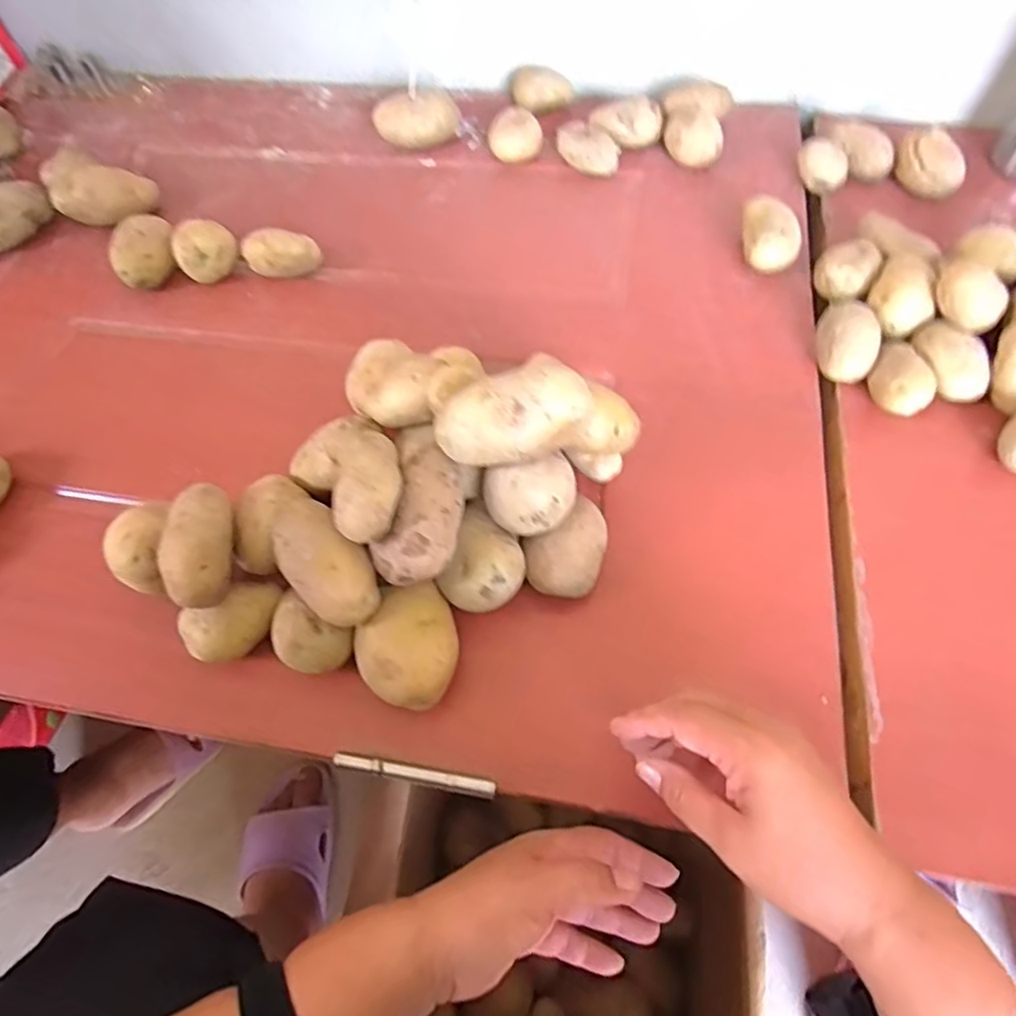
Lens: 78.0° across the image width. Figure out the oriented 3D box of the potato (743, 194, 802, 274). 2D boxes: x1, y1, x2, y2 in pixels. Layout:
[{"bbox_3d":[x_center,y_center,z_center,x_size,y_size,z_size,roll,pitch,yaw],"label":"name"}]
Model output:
[{"bbox_3d":[0.245,-0.252,0.586,0.045,0.045,0.065,4,62,5],"label":"potato"}]

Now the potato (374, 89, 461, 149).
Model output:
[{"bbox_3d":[-0.101,-0.434,0.705,0.090,0.046,0.049,-6,62,0],"label":"potato"}]

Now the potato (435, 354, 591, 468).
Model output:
[{"bbox_3d":[0.003,-0.057,0.387,0.092,0.054,0.037,-28,29,10],"label":"potato"}]

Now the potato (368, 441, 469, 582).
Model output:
[{"bbox_3d":[-0.052,0.005,0.405,0.045,0.035,0.095,12,63,9],"label":"potato"}]

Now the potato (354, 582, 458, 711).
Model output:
[{"bbox_3d":[-0.065,0.094,0.412,0.063,0.047,0.072,-6,62,-1],"label":"potato"}]

